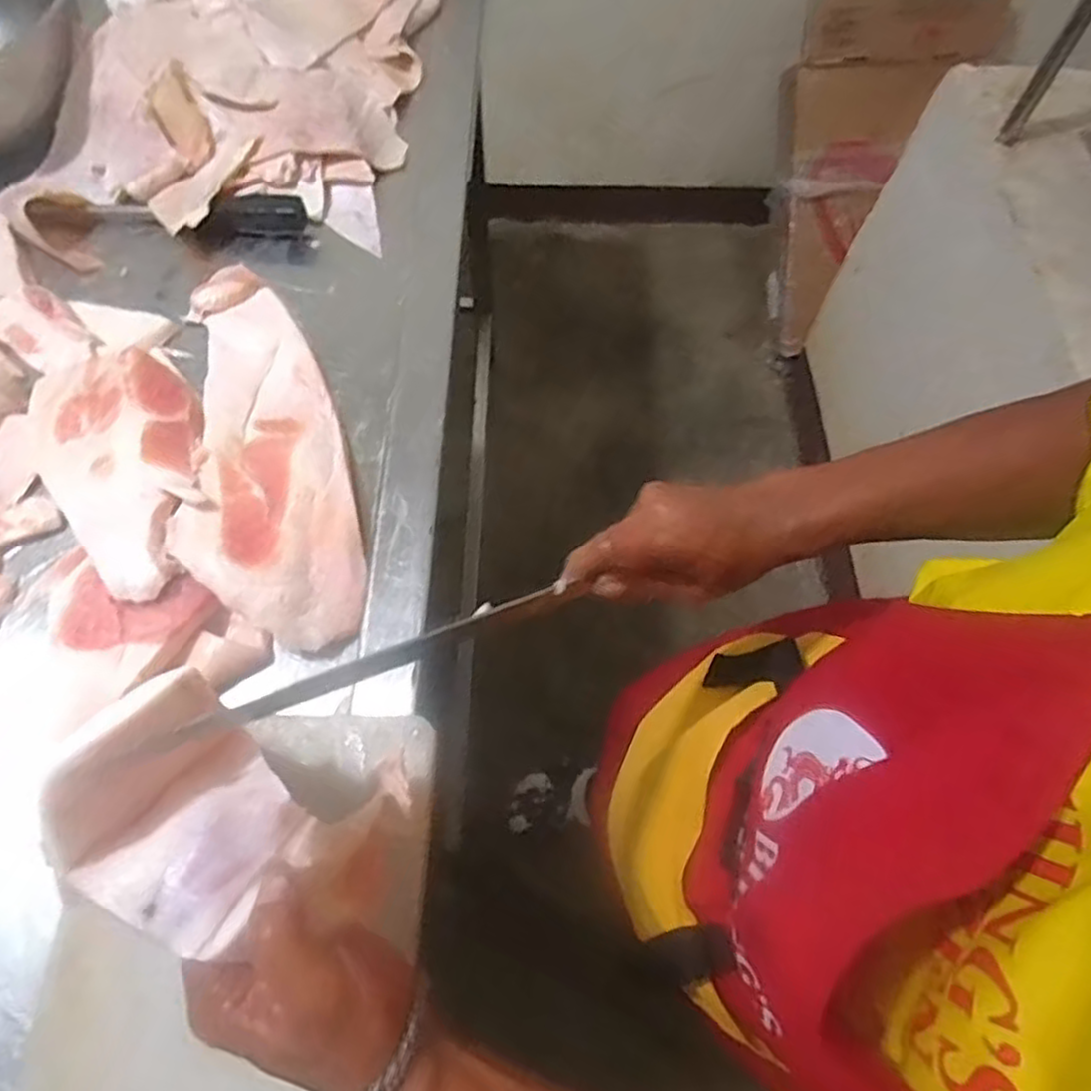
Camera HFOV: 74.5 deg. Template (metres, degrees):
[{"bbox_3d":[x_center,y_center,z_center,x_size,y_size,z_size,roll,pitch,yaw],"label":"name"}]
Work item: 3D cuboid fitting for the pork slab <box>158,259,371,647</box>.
[{"bbox_3d":[-0.237,-0.098,0.618,0.130,0.057,0.382,-9,65,-6],"label":"pork slab"}]

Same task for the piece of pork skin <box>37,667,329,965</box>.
[{"bbox_3d":[-0.153,0.116,0.301,0.088,0.066,0.084,39,69,15],"label":"piece of pork skin"}]

